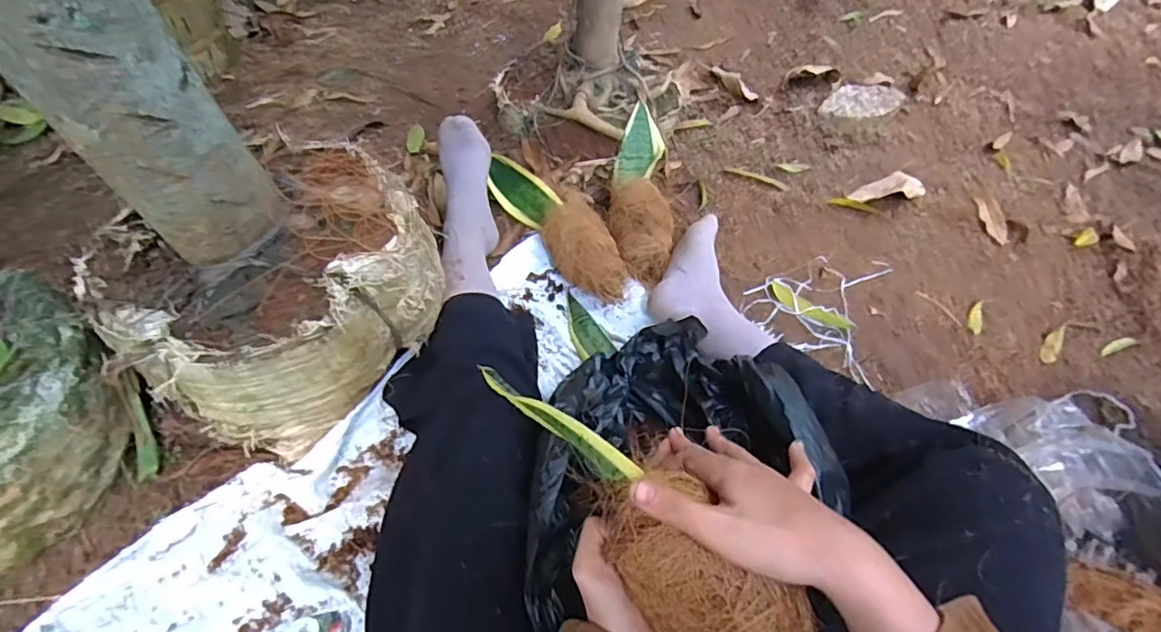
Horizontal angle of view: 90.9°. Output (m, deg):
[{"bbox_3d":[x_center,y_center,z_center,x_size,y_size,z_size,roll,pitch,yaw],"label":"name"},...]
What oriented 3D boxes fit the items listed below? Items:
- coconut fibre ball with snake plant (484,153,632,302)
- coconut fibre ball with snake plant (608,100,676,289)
[{"bbox_3d":[-0.034,-0.142,0.887,0.096,0.074,0.315,-29,56,-24],"label":"coconut fibre ball with snake plant"},{"bbox_3d":[0.093,-0.202,0.929,0.096,0.091,0.350,1,49,-1],"label":"coconut fibre ball with snake plant"}]

